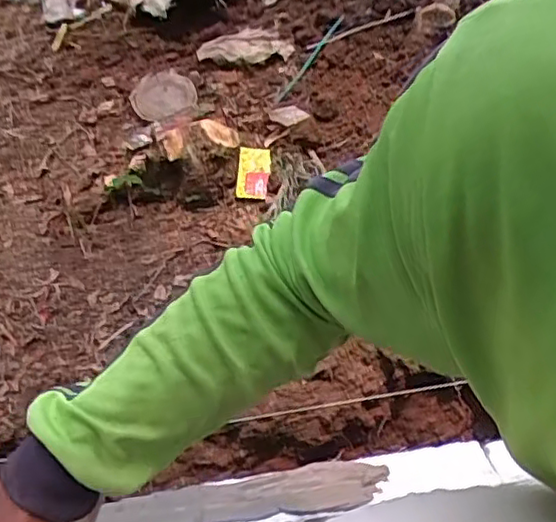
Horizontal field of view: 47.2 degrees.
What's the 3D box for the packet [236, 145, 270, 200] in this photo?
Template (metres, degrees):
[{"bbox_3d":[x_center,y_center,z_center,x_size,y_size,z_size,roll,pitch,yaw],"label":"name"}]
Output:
[{"bbox_3d":[-0.041,-0.144,1.026,0.052,0.014,0.090,11,65,-21],"label":"packet"}]

